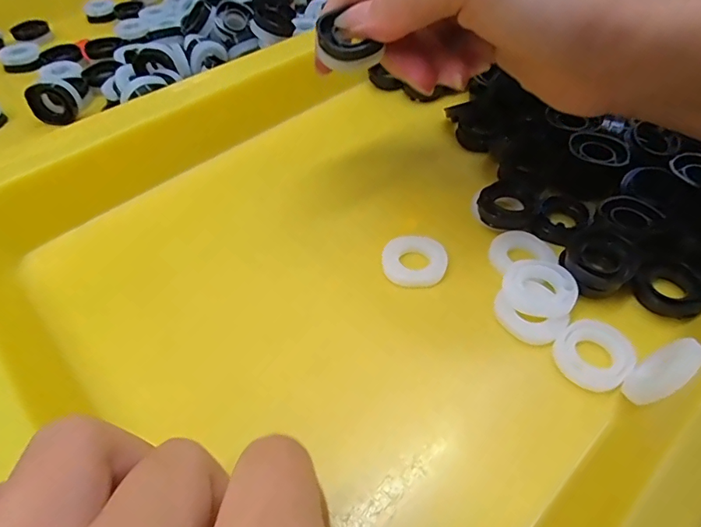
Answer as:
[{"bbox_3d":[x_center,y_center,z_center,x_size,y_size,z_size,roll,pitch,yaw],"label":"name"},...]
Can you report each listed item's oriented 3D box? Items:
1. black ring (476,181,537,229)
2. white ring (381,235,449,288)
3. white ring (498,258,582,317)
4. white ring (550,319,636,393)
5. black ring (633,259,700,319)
[{"bbox_3d":[0.069,-0.026,0.207,0.023,0.010,0.026,21,52,19],"label":"black ring"},{"bbox_3d":[0.026,-0.001,0.194,0.026,0.005,0.025,-1,48,1],"label":"white ring"},{"bbox_3d":[0.072,0.009,0.179,0.026,0.007,0.023,12,49,12],"label":"white ring"},{"bbox_3d":[0.085,0.032,0.165,0.027,0.006,0.023,-34,56,-26],"label":"white ring"},{"bbox_3d":[0.122,0.009,0.179,0.024,0.008,0.024,-1,48,1],"label":"black ring"}]

